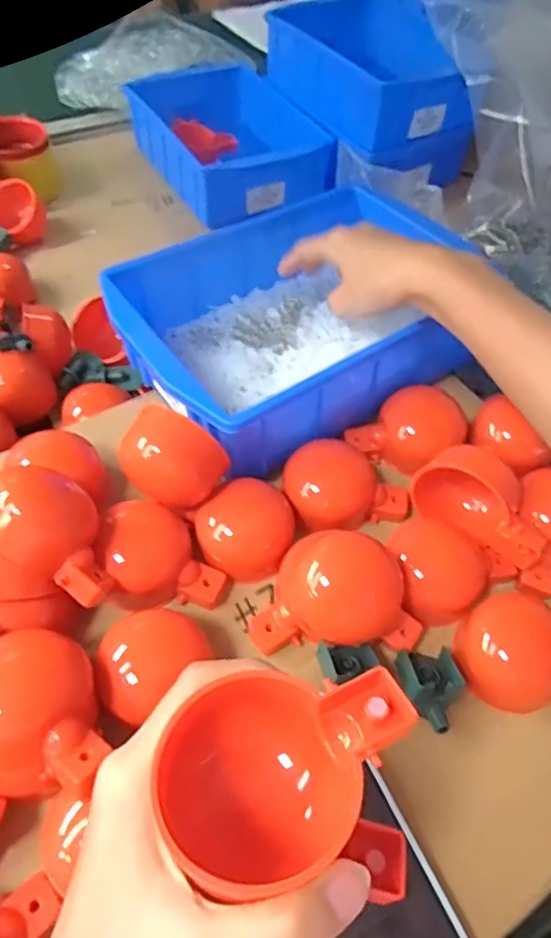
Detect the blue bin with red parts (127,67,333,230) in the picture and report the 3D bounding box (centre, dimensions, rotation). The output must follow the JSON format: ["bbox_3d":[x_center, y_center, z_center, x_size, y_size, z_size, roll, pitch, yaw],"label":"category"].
[{"bbox_3d":[-0.055,-0.404,0.742,0.176,0.079,0.251,-24,58,-21],"label":"blue bin with red parts"}]

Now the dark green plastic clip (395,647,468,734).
[{"bbox_3d":[0.086,0.119,0.324,0.033,0.029,0.043,-6,53,-9],"label":"dark green plastic clip"}]

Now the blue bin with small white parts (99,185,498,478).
[{"bbox_3d":[0.009,-0.117,0.438,0.234,0.074,0.190,-28,62,-18],"label":"blue bin with small white parts"}]

